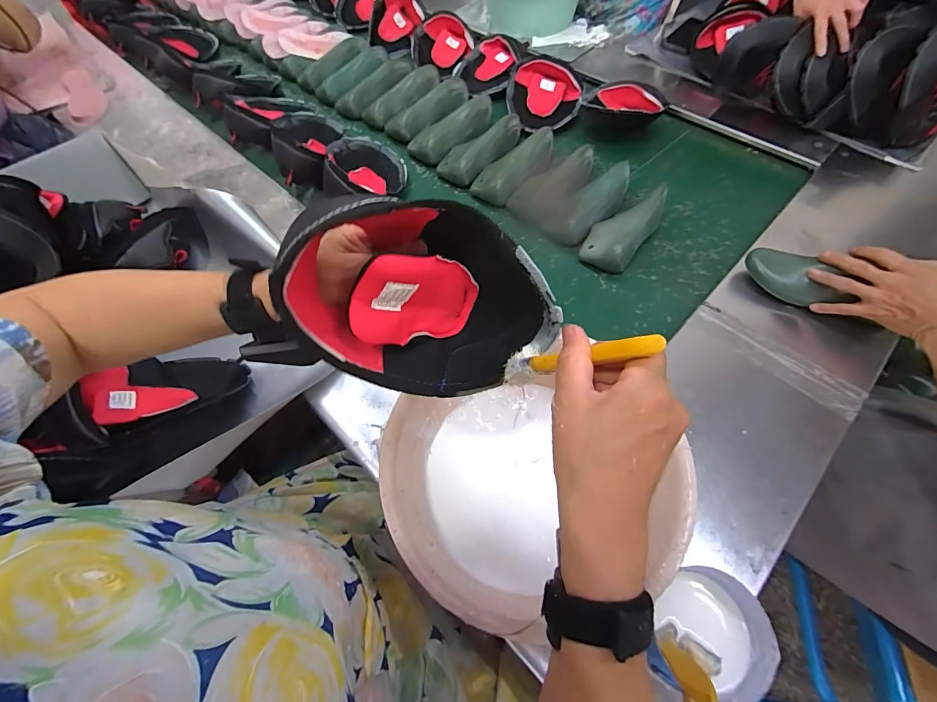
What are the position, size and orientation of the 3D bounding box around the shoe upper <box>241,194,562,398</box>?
[{"bbox_3d":[-0.025,-0.043,0.322,0.143,0.236,0.090,-58,46,20],"label":"shoe upper"}]

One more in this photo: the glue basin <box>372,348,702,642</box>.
[{"bbox_3d":[0.061,0.139,0.446,0.283,0.107,0.249,-18,61,-9],"label":"glue basin"}]

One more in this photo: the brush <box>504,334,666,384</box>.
[{"bbox_3d":[0.070,0.007,0.289,0.013,0.144,0.016,41,63,-19],"label":"brush"}]

